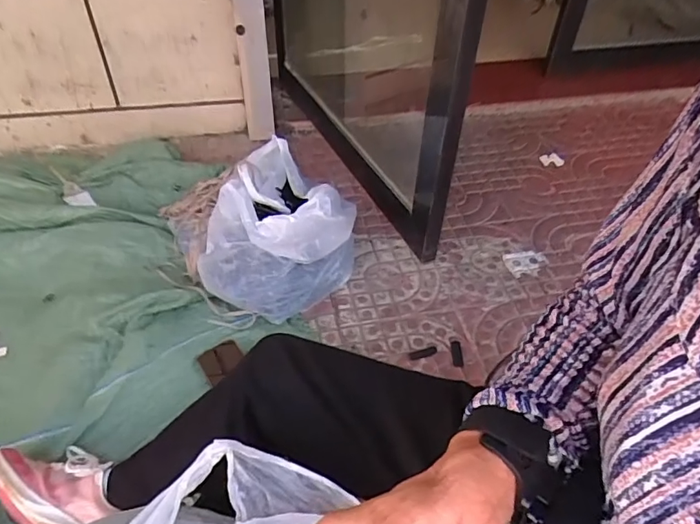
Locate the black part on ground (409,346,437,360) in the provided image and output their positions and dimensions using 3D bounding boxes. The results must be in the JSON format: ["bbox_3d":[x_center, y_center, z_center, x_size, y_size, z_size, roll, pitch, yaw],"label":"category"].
[{"bbox_3d":[0.142,0.177,0.965,0.059,0.005,0.019,-15,48,-15],"label":"black part on ground"}]

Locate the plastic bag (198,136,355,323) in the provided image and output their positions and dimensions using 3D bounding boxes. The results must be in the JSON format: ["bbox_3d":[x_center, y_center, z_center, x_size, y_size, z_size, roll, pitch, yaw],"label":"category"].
[{"bbox_3d":[-0.130,-0.098,1.076,0.278,0.230,0.430,8,46,7],"label":"plastic bag"}]

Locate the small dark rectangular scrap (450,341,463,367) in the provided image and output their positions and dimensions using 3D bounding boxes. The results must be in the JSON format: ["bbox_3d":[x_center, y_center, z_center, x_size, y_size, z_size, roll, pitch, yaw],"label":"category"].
[{"bbox_3d":[0.207,0.177,0.965,0.020,0.004,0.061,3,45,2],"label":"small dark rectangular scrap"}]

